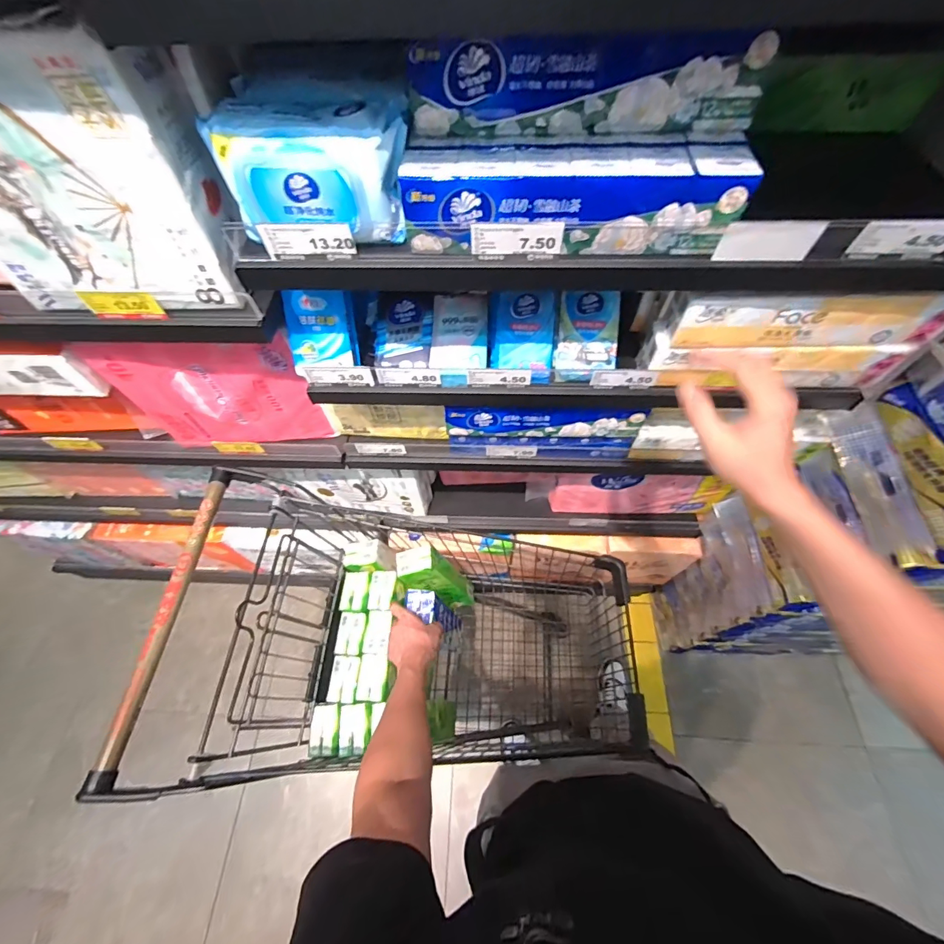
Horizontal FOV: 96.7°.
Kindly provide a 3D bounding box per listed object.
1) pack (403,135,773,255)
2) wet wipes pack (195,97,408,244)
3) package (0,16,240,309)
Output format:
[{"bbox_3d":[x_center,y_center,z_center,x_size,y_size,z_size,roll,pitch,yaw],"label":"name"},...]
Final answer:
[{"bbox_3d":[0.095,-0.277,0.417,0.320,0.067,0.082,0,61,3],"label":"pack"},{"bbox_3d":[-0.152,-0.290,0.410,0.173,0.099,0.065,-2,61,2],"label":"wet wipes pack"},{"bbox_3d":[-0.408,-0.297,0.428,0.272,0.222,0.108,-4,61,0],"label":"package"}]

